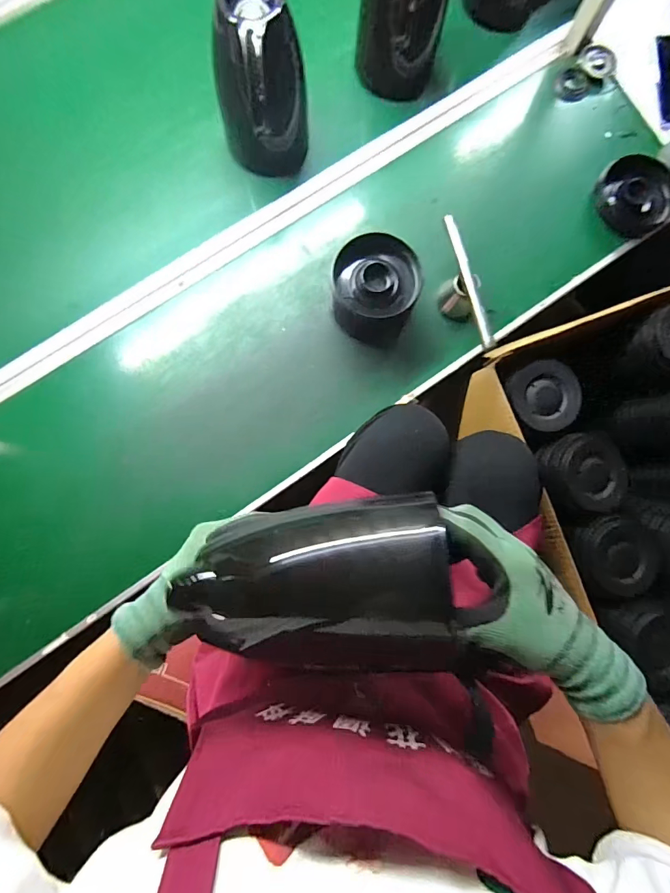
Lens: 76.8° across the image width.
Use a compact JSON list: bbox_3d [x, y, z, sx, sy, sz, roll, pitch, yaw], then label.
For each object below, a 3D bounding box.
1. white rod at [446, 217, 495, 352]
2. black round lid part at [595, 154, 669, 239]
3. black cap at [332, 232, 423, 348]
[{"bbox_3d":[0.190,-0.235,0.599,0.014,0.010,0.197,-15,83,-4],"label":"white rod"},{"bbox_3d":[0.478,-0.399,0.673,0.115,0.021,0.119,0,82,-2],"label":"black round lid part"},{"bbox_3d":[0.058,-0.225,0.608,0.118,0.082,0.120,0,82,-2],"label":"black cap"}]

